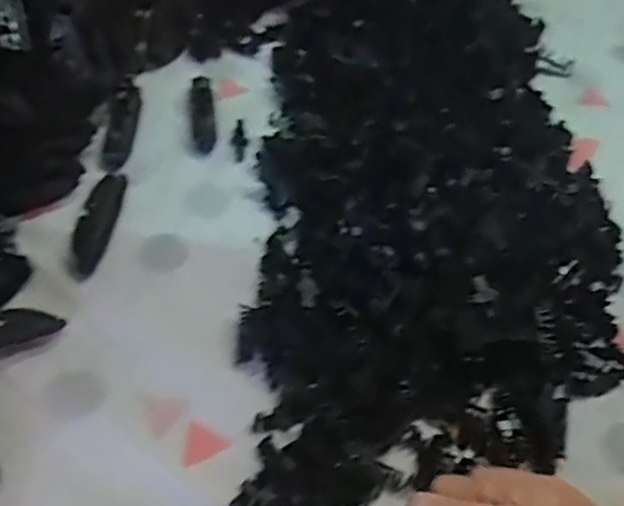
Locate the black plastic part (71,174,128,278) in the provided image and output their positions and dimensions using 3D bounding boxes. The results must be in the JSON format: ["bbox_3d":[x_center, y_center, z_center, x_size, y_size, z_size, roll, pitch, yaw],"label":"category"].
[{"bbox_3d":[-0.142,-0.021,0.436,0.021,0.009,0.079,8,52,1],"label":"black plastic part"}]

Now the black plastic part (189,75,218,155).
[{"bbox_3d":[-0.081,-0.104,0.497,0.018,0.009,0.069,-5,66,-8],"label":"black plastic part"}]

